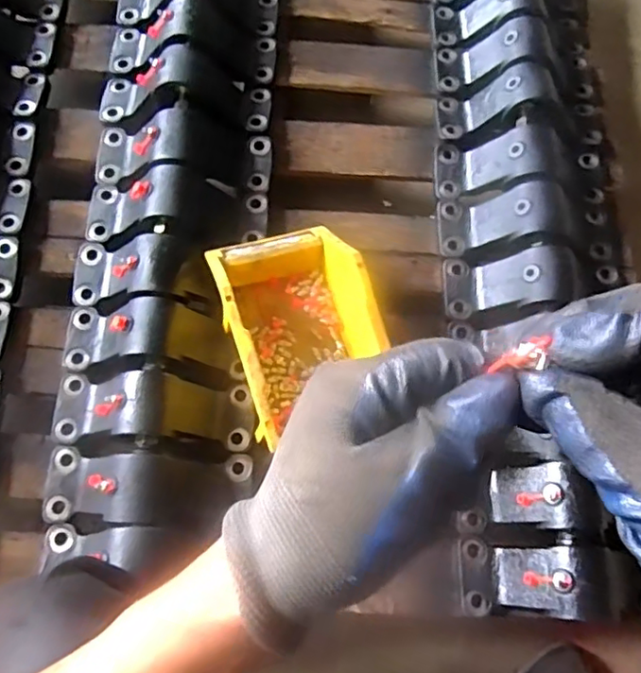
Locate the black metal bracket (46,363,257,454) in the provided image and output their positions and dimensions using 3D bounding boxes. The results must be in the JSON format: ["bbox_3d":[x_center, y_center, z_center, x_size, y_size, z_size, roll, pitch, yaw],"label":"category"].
[{"bbox_3d":[-0.189,0.078,0.660,0.225,0.065,0.083,4,73,-1],"label":"black metal bracket"}]

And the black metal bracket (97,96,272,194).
[{"bbox_3d":[-0.180,-0.248,0.762,0.226,0.064,0.101,4,73,-1],"label":"black metal bracket"}]

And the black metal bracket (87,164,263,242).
[{"bbox_3d":[-0.183,-0.161,0.734,0.225,0.065,0.089,4,73,-1],"label":"black metal bracket"}]

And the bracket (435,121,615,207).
[{"bbox_3d":[0.270,-0.231,0.784,0.234,0.087,0.104,3,73,-1],"label":"bracket"}]

